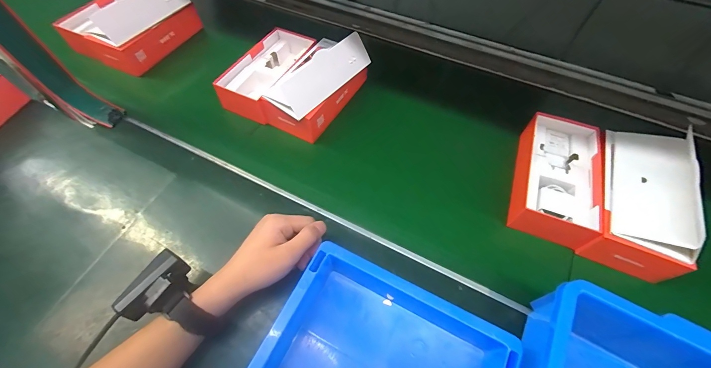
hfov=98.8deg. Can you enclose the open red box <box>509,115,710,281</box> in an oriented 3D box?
[{"bbox_3d":[0.310,-0.005,0.403,0.185,0.091,0.187,20,61,13],"label":"open red box"}]

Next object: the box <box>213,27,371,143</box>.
[{"bbox_3d":[-0.103,-0.188,0.505,0.199,0.092,0.196,25,62,16],"label":"box"}]

